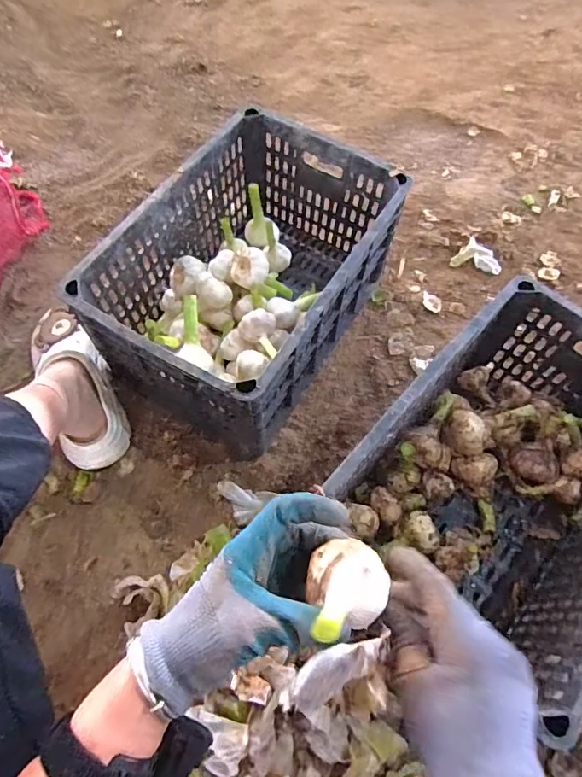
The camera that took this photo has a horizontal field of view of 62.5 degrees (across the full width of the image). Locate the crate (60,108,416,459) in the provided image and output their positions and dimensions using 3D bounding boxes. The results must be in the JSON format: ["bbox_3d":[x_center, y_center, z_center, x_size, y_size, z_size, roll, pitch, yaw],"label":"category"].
[{"bbox_3d":[-0.061,-0.158,0.754,0.289,0.246,0.432,31,67,11],"label":"crate"}]

